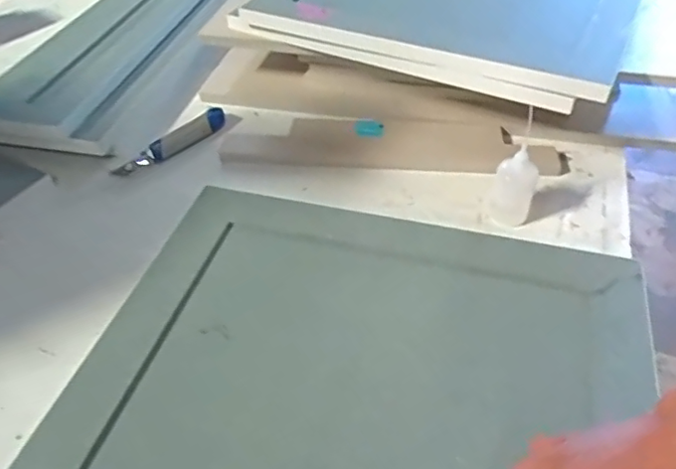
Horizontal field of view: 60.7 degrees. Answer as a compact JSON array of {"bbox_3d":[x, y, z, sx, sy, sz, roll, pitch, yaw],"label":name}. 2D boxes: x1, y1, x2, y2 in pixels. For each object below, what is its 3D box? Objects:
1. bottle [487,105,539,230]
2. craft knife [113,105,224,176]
[{"bbox_3d":[0.220,-0.077,0.705,0.048,0.135,0.053,8,43,11],"label":"bottle"},{"bbox_3d":[-0.235,-0.137,0.836,0.035,0.015,0.204,23,47,25],"label":"craft knife"}]

